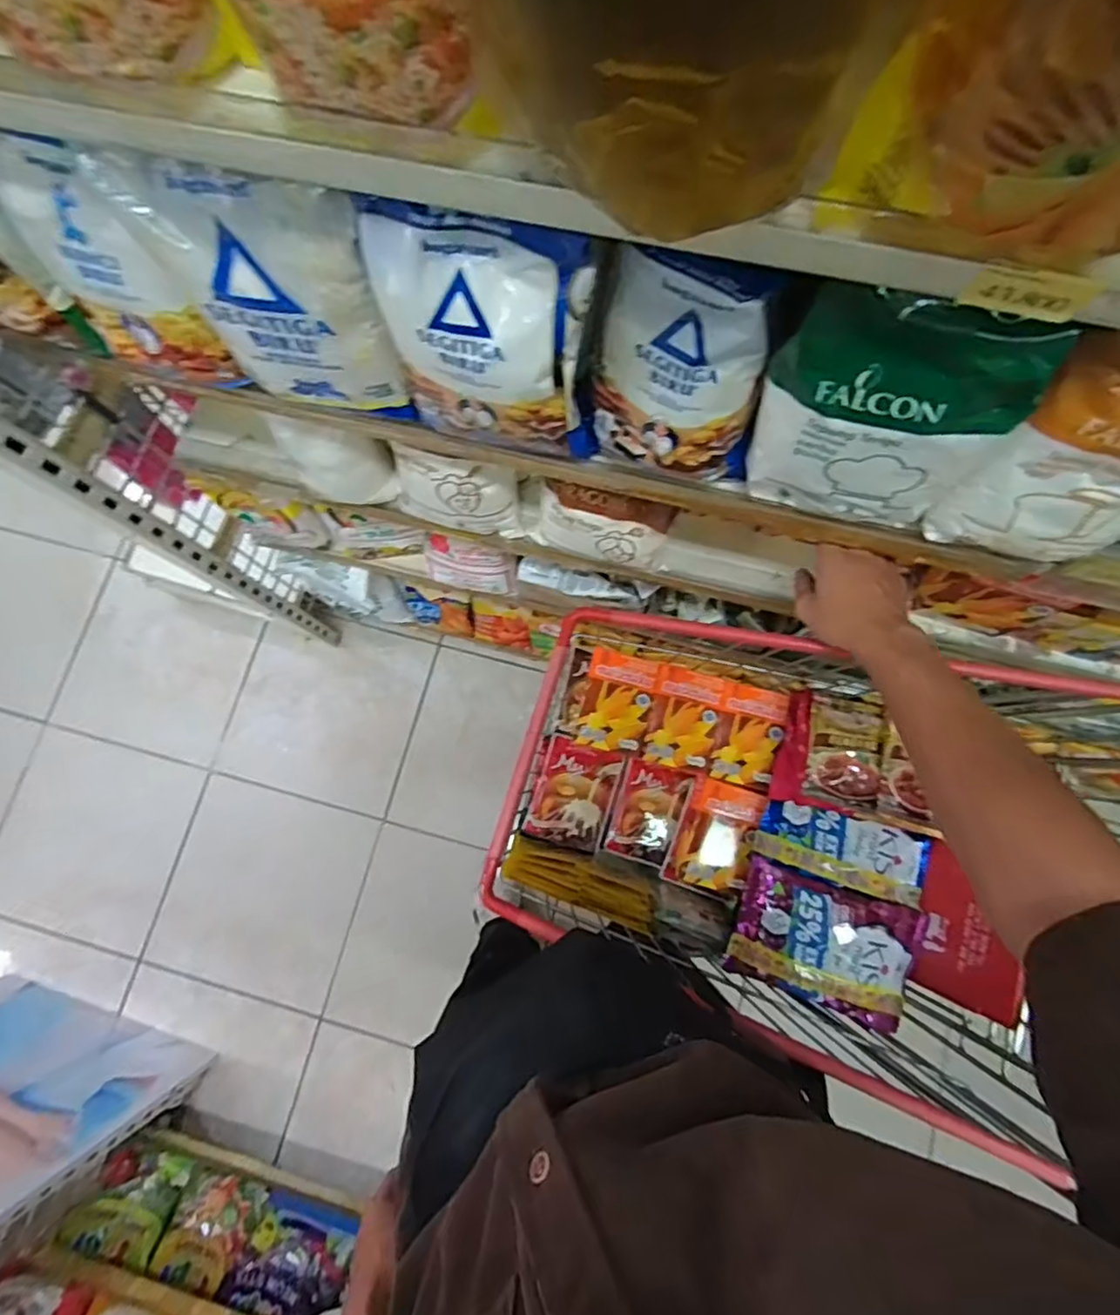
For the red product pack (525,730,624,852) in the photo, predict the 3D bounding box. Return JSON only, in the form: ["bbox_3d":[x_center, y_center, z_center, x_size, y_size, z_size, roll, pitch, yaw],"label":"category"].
[{"bbox_3d":[0.022,0.174,0.800,0.103,0.025,0.126,18,79,5],"label":"red product pack"}]

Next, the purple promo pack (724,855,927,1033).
[{"bbox_3d":[0.306,0.330,0.723,0.195,0.020,0.132,17,79,5],"label":"purple promo pack"}]

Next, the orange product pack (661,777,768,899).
[{"bbox_3d":[0.194,0.223,0.786,0.086,0.039,0.136,20,80,5],"label":"orange product pack"}]

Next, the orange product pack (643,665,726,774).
[{"bbox_3d":[0.163,0.078,0.801,0.088,0.016,0.124,15,79,4],"label":"orange product pack"}]

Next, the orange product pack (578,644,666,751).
[{"bbox_3d":[0.078,0.056,0.796,0.092,0.020,0.123,12,79,4],"label":"orange product pack"}]

